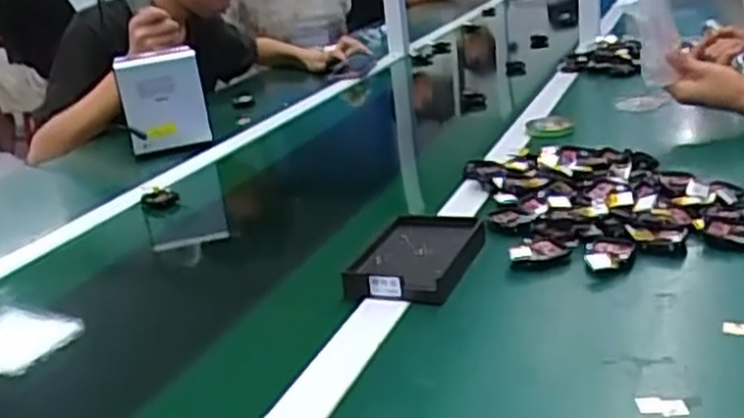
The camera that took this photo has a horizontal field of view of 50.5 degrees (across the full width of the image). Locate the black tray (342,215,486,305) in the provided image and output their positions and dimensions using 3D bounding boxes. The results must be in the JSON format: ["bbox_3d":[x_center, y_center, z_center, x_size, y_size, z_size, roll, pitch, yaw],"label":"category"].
[{"bbox_3d":[0.040,0.043,0.711,0.101,0.025,0.140,0,21,19],"label":"black tray"}]

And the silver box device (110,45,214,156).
[{"bbox_3d":[-0.324,-0.165,1.234,0.124,0.152,0.071,-11,20,-11],"label":"silver box device"}]

